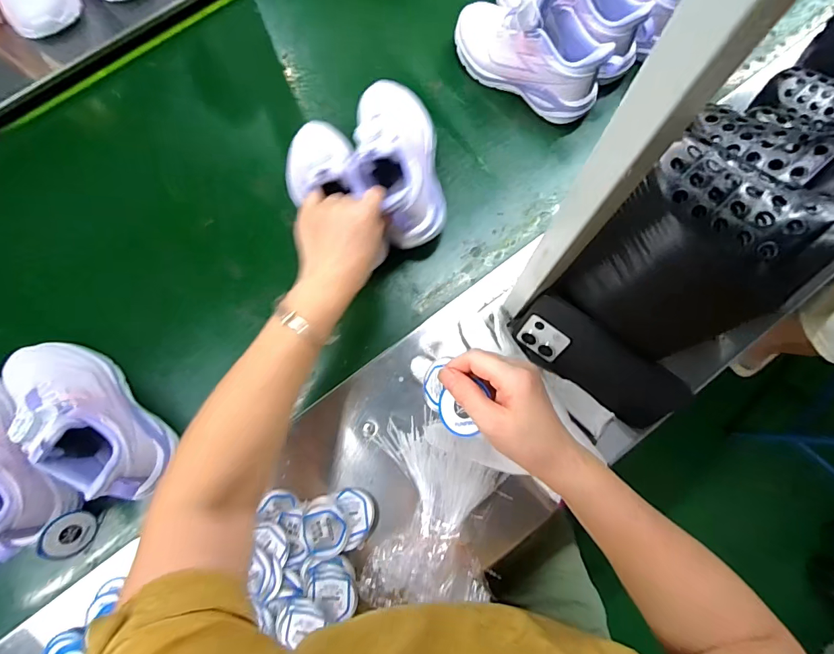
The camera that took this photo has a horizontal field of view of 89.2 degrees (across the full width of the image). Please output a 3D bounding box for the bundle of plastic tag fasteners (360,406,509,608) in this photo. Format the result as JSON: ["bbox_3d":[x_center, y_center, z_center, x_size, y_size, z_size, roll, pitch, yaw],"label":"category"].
[{"bbox_3d":[0.016,0.183,0.421,0.120,0.035,0.168,5,76,3],"label":"bundle of plastic tag fasteners"}]

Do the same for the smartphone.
[{"bbox_3d":[0.180,0.035,0.426,0.166,0.078,0.016,37,44,14],"label":"smartphone"}]

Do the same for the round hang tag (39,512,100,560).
[{"bbox_3d":[-0.362,0.217,0.440,0.004,0.047,0.048,6,114,35],"label":"round hang tag"}]

